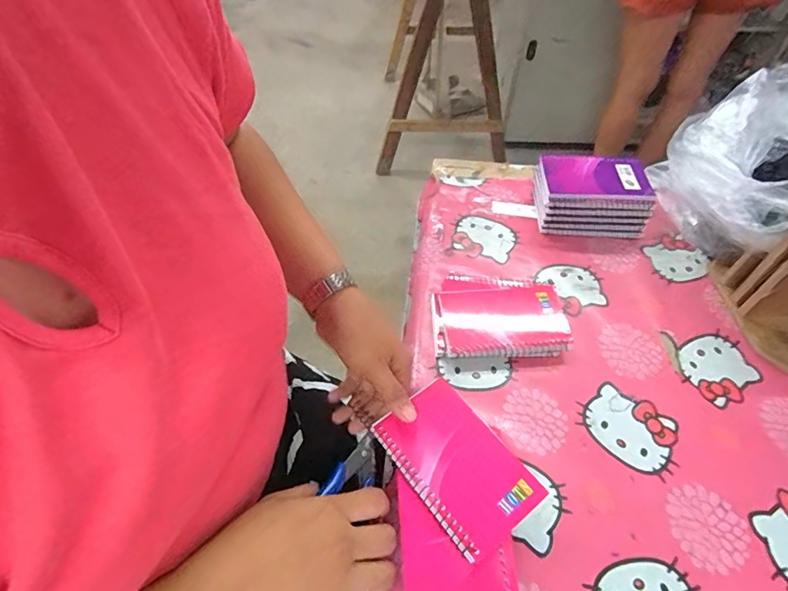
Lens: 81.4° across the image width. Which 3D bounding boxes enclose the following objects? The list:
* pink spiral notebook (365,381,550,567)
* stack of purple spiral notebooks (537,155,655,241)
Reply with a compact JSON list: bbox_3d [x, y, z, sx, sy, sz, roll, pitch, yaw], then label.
[{"bbox_3d":[0.052,0.139,0.386,0.082,0.008,0.129,-31,57,-21],"label":"pink spiral notebook"},{"bbox_3d":[0.257,-0.133,0.607,0.140,0.069,0.089,3,52,4],"label":"stack of purple spiral notebooks"}]

